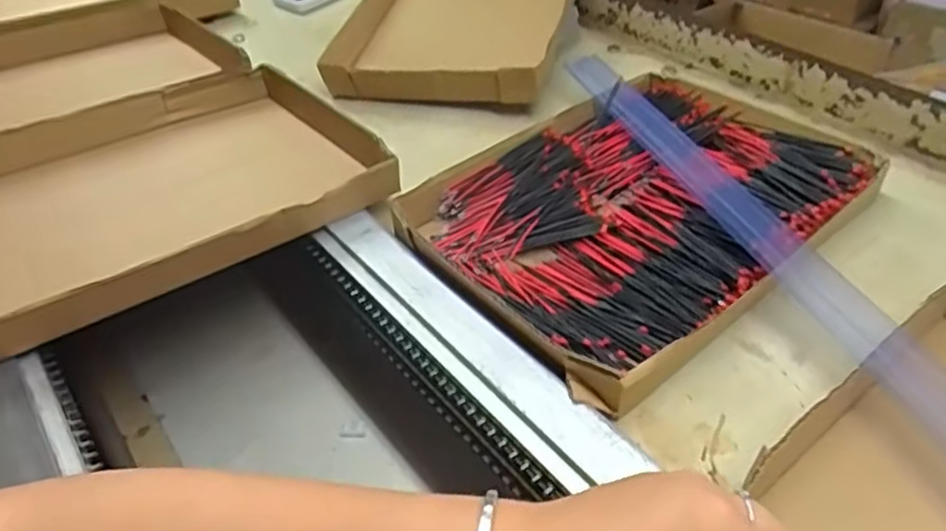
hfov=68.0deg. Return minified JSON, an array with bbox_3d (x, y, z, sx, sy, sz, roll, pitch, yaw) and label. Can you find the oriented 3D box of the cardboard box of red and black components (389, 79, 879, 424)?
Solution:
[{"bbox_3d":[0.123,-0.045,0.526,0.313,0.043,0.238,-27,45,-28],"label":"cardboard box of red and black components"}]

